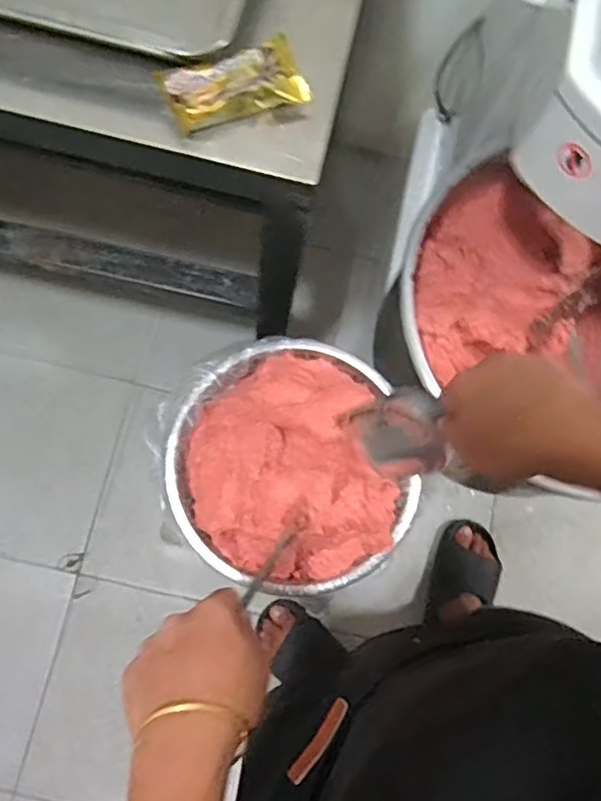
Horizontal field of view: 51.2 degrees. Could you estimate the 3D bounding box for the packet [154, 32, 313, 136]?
[{"bbox_3d":[-0.059,-0.282,0.560,0.123,0.024,0.058,-19,79,-8],"label":"packet"}]

